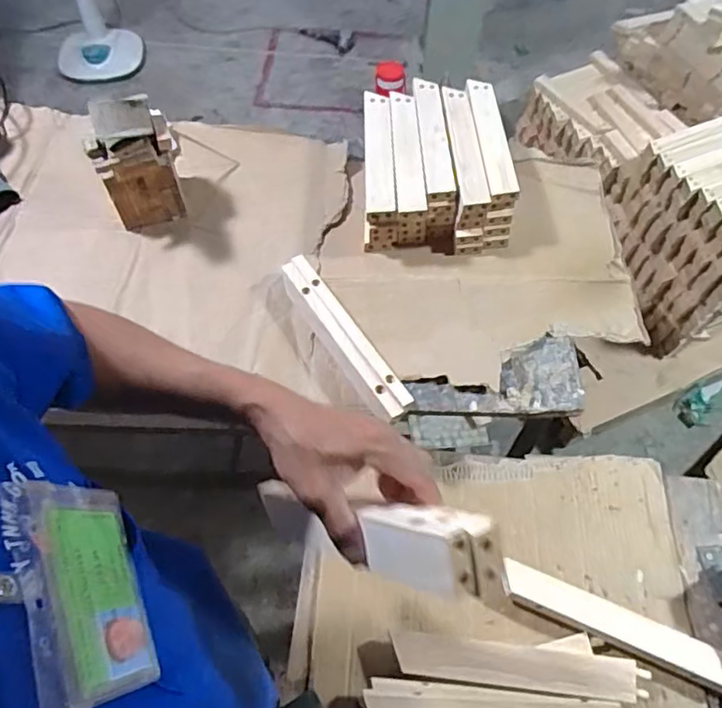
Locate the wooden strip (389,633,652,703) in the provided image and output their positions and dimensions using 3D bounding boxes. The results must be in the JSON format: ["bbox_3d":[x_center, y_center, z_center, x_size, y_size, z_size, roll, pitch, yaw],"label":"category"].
[{"bbox_3d":[0.186,0.367,0.699,0.290,0.016,0.048,6,49,2],"label":"wooden strip"}]

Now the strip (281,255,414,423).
[{"bbox_3d":[-0.029,-0.032,0.852,0.048,0.022,0.299,-27,63,-17],"label":"strip"}]

